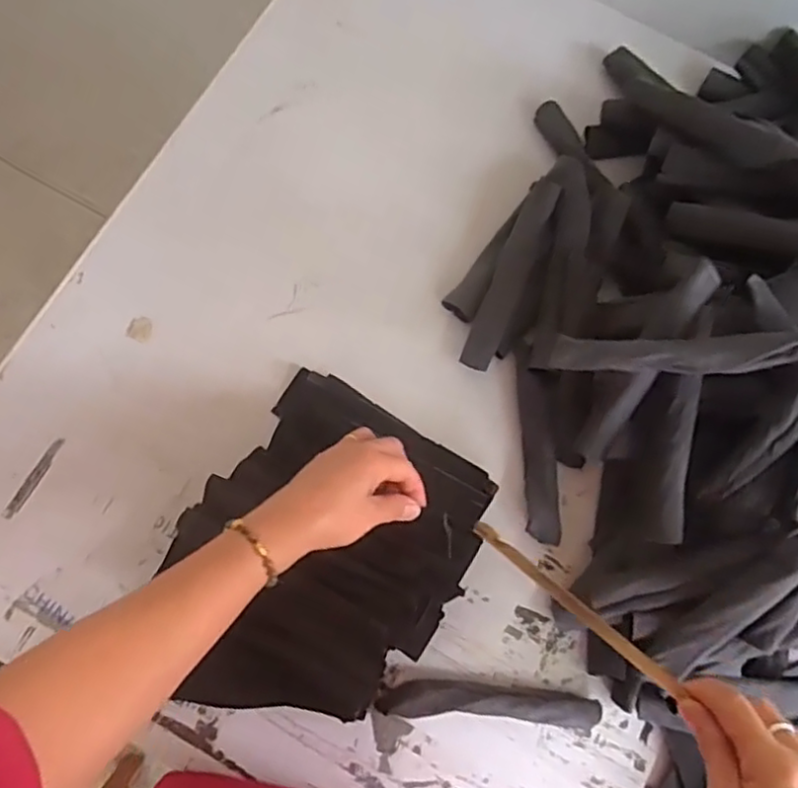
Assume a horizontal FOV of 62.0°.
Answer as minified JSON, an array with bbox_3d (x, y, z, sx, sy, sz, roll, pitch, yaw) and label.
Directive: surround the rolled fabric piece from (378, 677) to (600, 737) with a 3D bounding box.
[{"bbox_3d":[0.076,0.263,0.557,0.181,0.037,0.031,7,78,0],"label":"rolled fabric piece"}]

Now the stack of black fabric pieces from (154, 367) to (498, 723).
[{"bbox_3d":[-0.064,0.137,0.563,0.219,0.061,0.269,32,79,5],"label":"stack of black fabric pieces"}]

